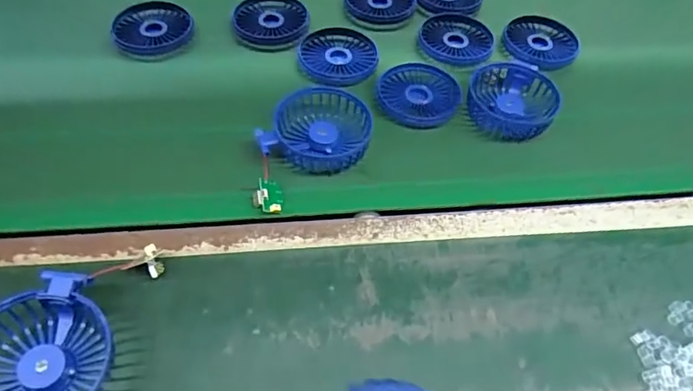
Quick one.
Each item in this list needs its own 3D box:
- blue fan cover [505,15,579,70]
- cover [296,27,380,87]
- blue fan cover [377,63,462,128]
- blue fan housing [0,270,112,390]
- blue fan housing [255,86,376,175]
[{"bbox_3d":[0.225,-0.178,0.594,0.086,0.015,0.076,-19,57,-18],"label":"blue fan cover"},{"bbox_3d":[-0.009,-0.151,0.559,0.083,0.020,0.069,2,53,-3],"label":"cover"},{"bbox_3d":[0.074,-0.103,0.518,0.082,0.010,0.081,17,54,8],"label":"blue fan cover"},{"bbox_3d":[-0.197,0.100,0.327,0.081,0.036,0.097,5,53,-1],"label":"blue fan housing"},{"bbox_3d":[-0.024,-0.061,0.468,0.093,0.028,0.076,11,53,3],"label":"blue fan housing"}]

